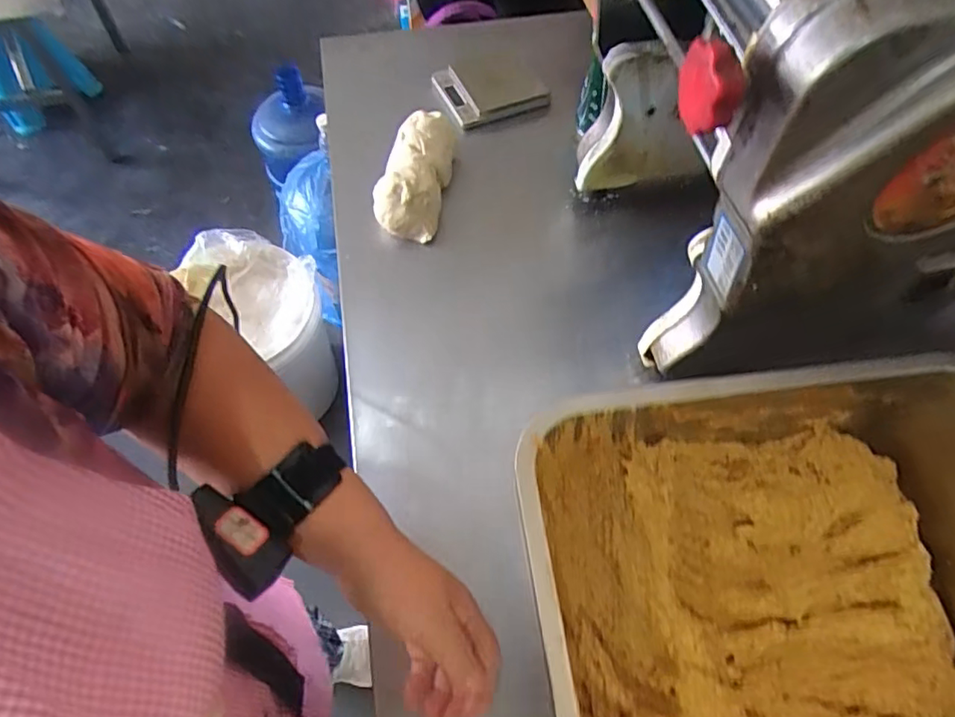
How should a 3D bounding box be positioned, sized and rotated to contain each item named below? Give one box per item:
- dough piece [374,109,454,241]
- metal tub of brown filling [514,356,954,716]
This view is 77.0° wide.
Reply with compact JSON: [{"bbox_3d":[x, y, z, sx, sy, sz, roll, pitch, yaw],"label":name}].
[{"bbox_3d":[-0.071,-0.209,0.670,0.075,0.047,0.157,10,62,5],"label":"dough piece"},{"bbox_3d":[0.207,0.156,0.400,0.348,0.138,0.262,-7,61,-4],"label":"metal tub of brown filling"}]

